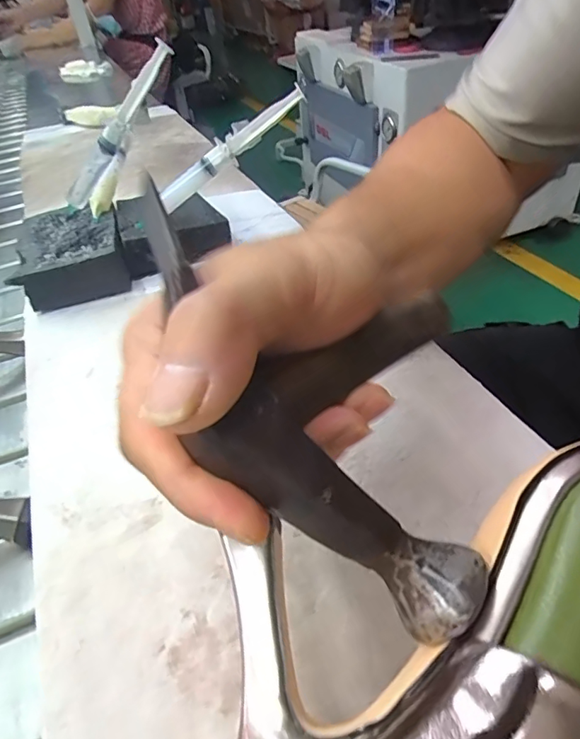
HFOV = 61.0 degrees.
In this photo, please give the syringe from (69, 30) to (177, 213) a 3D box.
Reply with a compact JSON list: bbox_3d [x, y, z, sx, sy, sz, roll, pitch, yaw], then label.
[{"bbox_3d":[-0.143,-0.193,0.402,0.017,0.158,0.023,29,30,-29],"label":"syringe"}]

